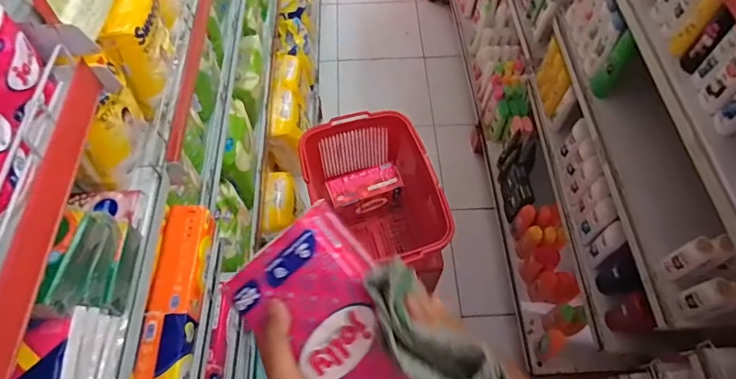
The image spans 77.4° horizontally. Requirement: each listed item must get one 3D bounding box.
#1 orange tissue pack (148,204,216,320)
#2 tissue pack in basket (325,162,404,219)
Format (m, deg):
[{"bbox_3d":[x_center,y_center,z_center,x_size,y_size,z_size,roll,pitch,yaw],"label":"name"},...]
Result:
[{"bbox_3d":[-0.285,0.110,0.708,0.068,0.043,0.175,-3,59,-2],"label":"orange tissue pack"},{"bbox_3d":[-0.006,0.008,1.217,0.183,0.107,0.103,-20,61,-11],"label":"tissue pack in basket"}]

